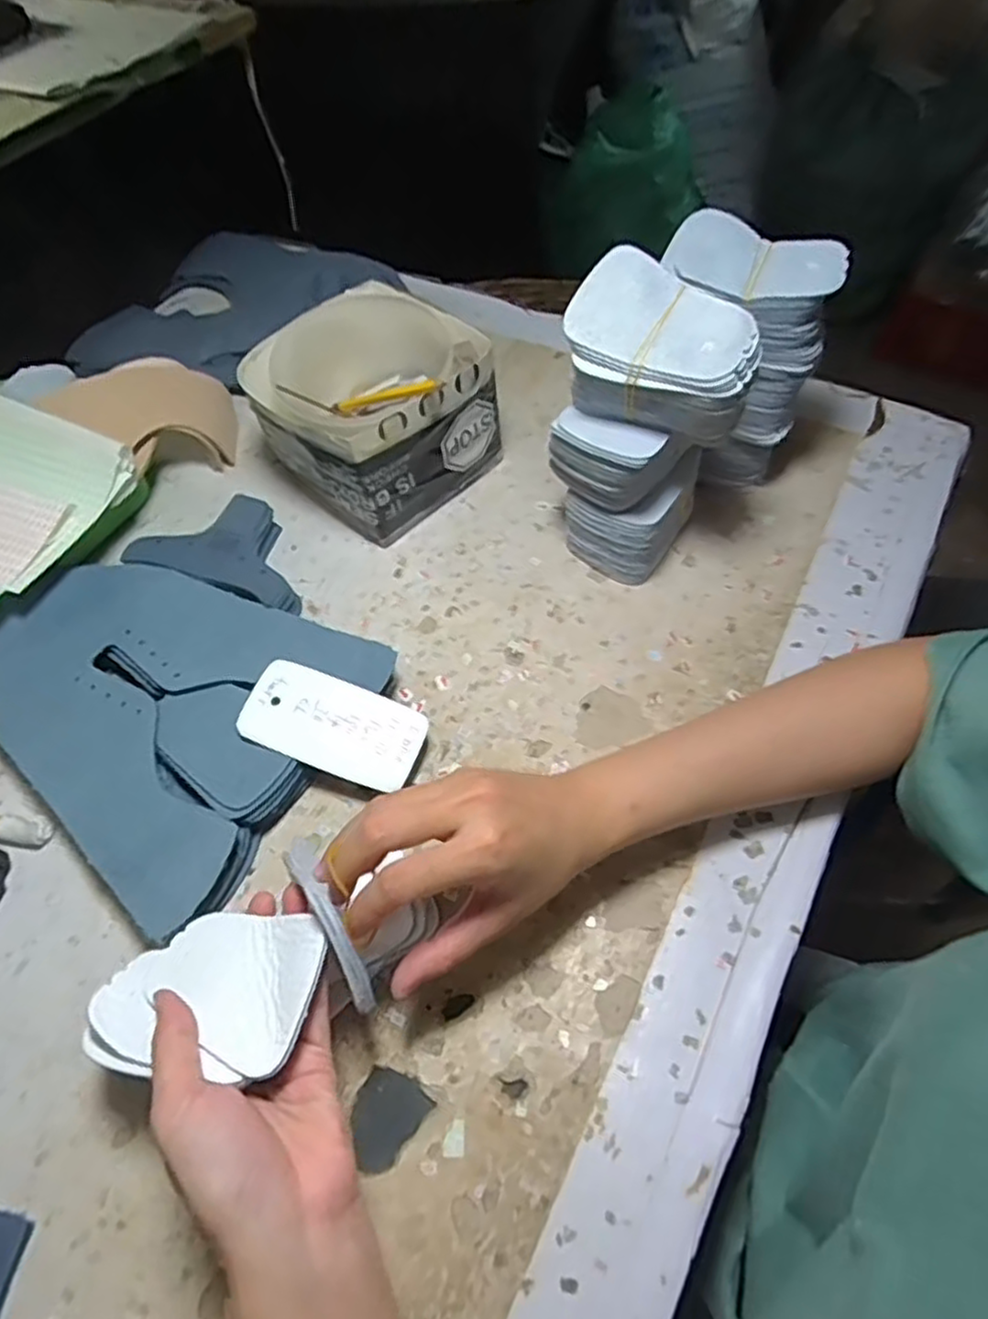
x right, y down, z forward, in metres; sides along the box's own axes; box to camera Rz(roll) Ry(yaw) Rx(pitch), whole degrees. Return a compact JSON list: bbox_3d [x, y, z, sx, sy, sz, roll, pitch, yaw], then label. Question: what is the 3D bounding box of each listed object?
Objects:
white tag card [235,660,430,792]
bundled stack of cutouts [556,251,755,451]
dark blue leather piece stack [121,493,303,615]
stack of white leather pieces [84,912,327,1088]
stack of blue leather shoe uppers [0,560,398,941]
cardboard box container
[{"bbox_3d":[-0.094,0.038,0.426,0.103,0.004,0.052,21,71,2],"label":"white tag card"},{"bbox_3d":[0.096,-0.172,0.408,0.105,0.063,0.073,20,77,13],"label":"bundled stack of cutouts"},{"bbox_3d":[-0.187,-0.078,0.527,0.129,0.032,0.082,17,61,15],"label":"dark blue leather piece stack"},{"bbox_3d":[-0.123,0.140,0.315,0.106,0.014,0.068,-6,37,20],"label":"stack of white leather pieces"},{"bbox_3d":[-0.219,0.022,0.445,0.246,0.022,0.192,27,65,11],"label":"stack of blue leather shoe uppers"},{"bbox_3d":[-0.096,-0.191,0.533,0.166,0.089,0.139,34,67,23],"label":"cardboard box container"}]

